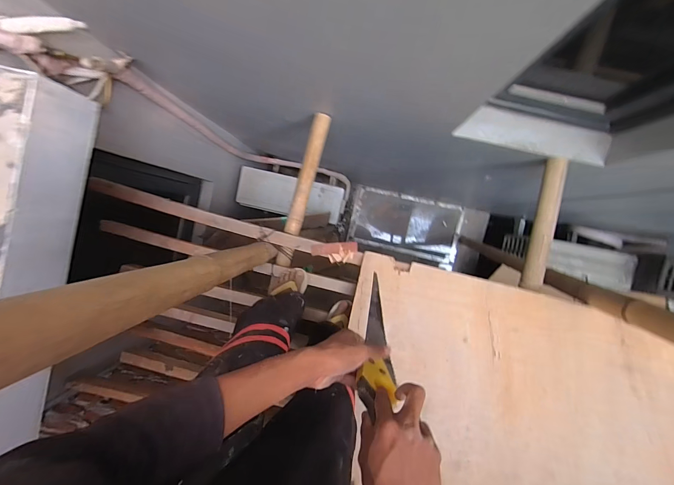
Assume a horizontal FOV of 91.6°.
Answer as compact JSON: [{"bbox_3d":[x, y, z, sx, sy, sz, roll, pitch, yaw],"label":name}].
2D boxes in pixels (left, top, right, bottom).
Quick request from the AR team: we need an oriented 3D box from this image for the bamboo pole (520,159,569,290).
[{"bbox_3d":[0.724,-0.063,1.148,0.066,0.075,0.452,10,93,2],"label":"bamboo pole"}]

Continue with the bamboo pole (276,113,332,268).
[{"bbox_3d":[-0.125,-0.192,1.203,0.060,0.050,0.566,16,94,2],"label":"bamboo pole"}]

